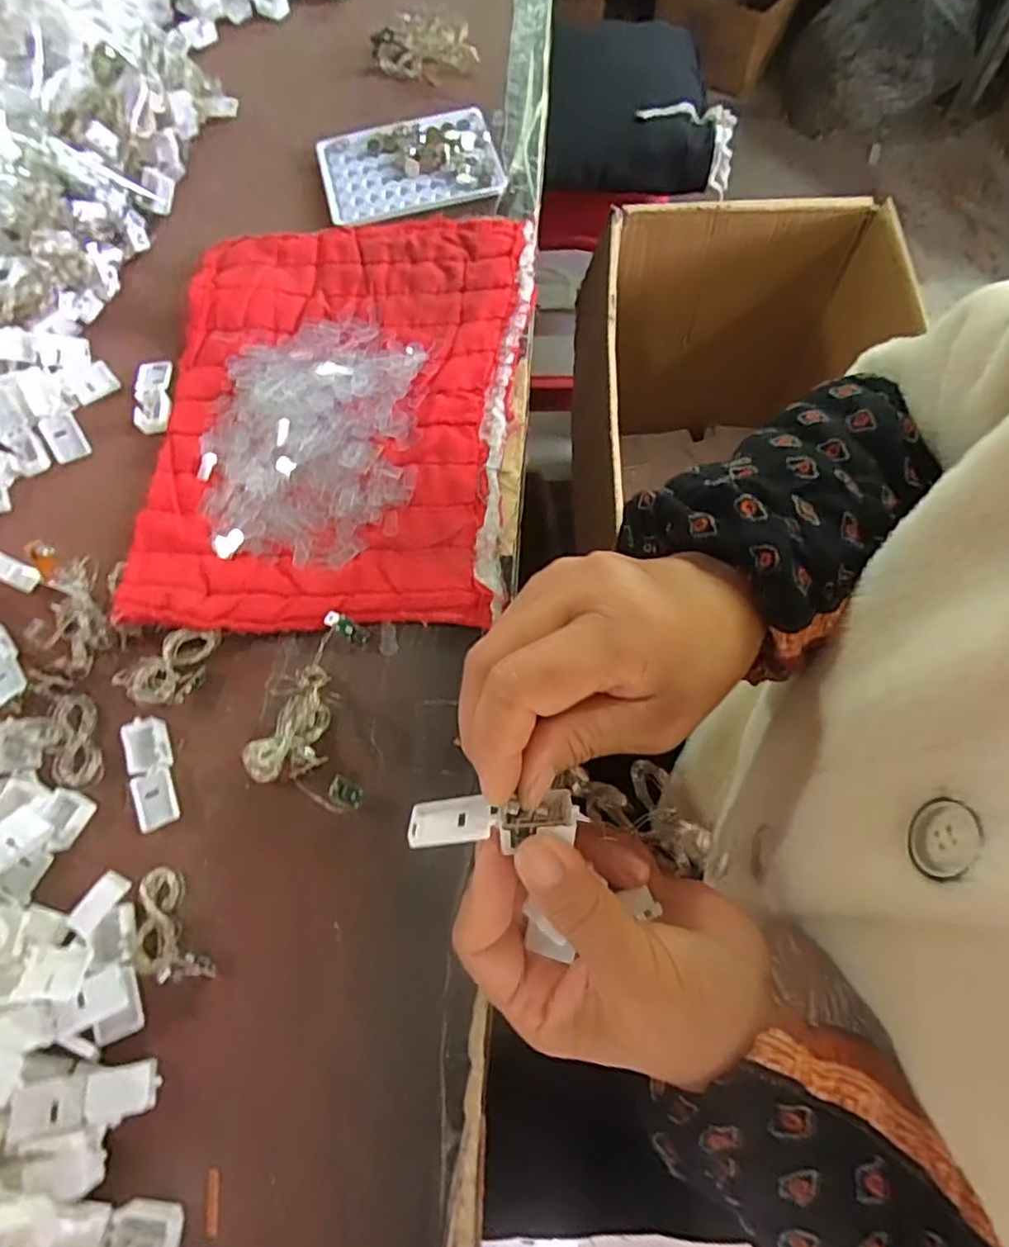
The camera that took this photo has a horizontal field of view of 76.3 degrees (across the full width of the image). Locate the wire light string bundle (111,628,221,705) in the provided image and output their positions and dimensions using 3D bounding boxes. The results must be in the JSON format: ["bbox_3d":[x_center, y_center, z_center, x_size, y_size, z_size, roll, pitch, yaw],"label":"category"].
[{"bbox_3d":[-0.180,0.021,0.350,0.033,0.015,0.050,29,73,11],"label":"wire light string bundle"}]

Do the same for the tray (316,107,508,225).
[{"bbox_3d":[-0.072,-0.348,0.491,0.132,0.016,0.091,-11,70,-2],"label":"tray"}]

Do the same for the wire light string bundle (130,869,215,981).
[{"bbox_3d":[-0.162,0.147,0.304,0.031,0.011,0.057,-33,72,-10],"label":"wire light string bundle"}]

